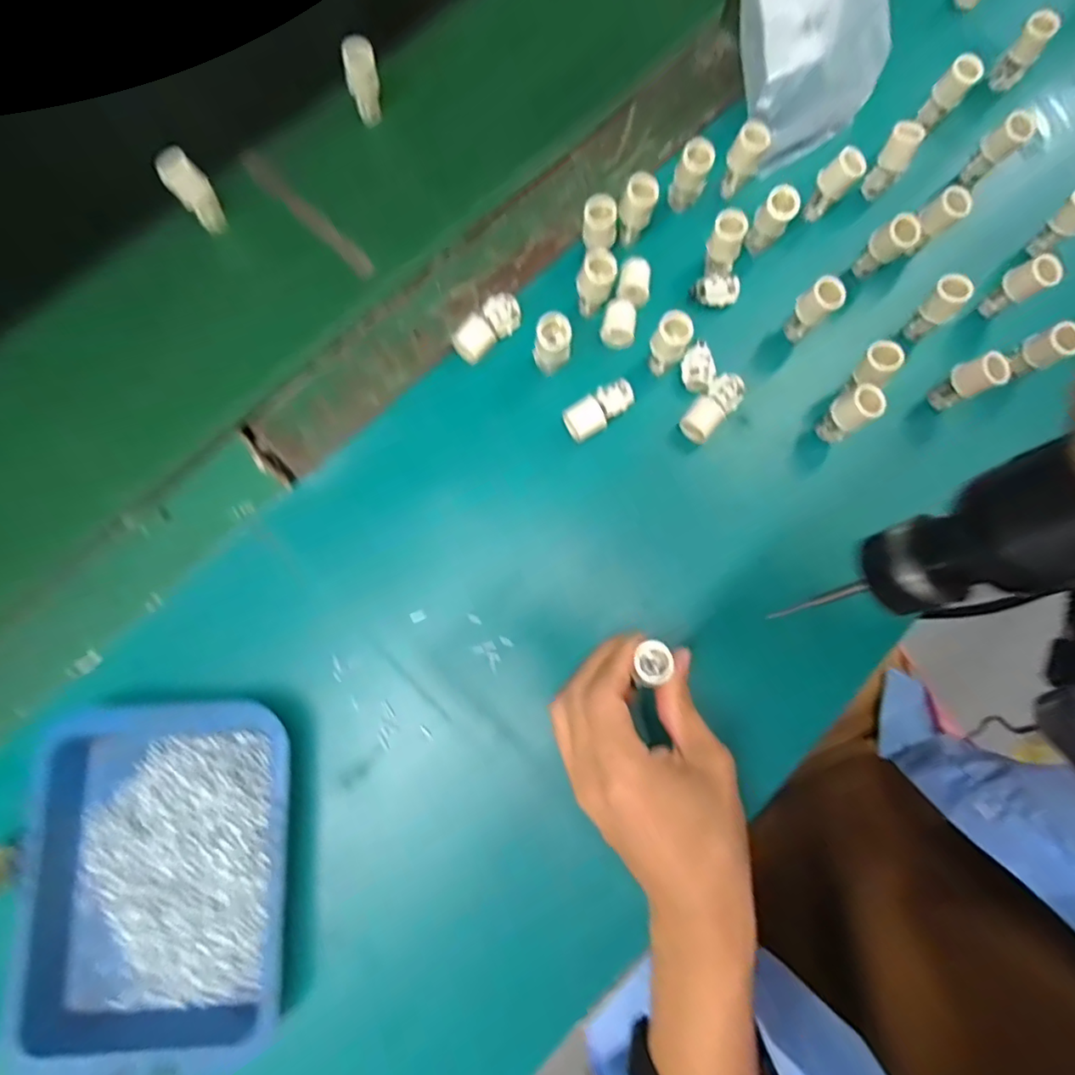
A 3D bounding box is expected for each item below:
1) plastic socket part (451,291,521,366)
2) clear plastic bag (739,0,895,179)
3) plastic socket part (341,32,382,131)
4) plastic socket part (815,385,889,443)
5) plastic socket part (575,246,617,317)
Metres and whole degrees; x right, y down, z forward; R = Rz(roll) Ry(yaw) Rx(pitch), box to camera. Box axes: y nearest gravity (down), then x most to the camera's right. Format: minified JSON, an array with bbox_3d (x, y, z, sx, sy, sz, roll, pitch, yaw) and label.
[{"bbox_3d":[-0.030,-0.127,0.343,0.019,0.015,0.047,43,80,9],"label":"plastic socket part"},{"bbox_3d":[0.177,-0.318,0.345,0.102,0.135,0.022,-26,38,2],"label":"clear plastic bag"},{"bbox_3d":[-0.115,-0.303,0.377,0.021,0.045,0.017,-17,78,-5],"label":"plastic socket part"},{"bbox_3d":[0.177,-0.069,0.324,0.018,0.040,0.021,-27,79,-7],"label":"plastic socket part"},{"bbox_3d":[0.034,-0.149,0.336,0.021,0.040,0.019,12,77,2],"label":"plastic socket part"}]

